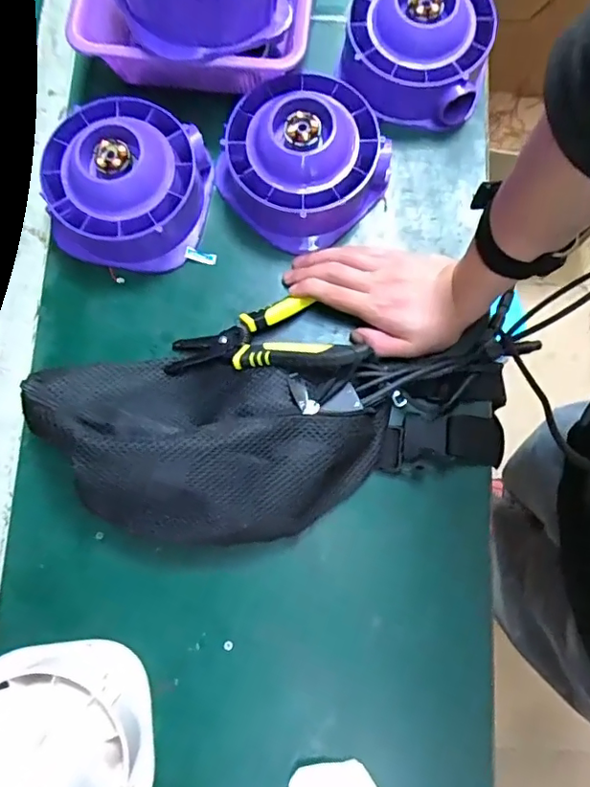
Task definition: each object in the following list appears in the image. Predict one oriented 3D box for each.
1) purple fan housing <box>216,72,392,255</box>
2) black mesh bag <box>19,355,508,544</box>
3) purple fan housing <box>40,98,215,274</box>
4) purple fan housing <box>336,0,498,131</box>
[{"bbox_3d":[0.008,-0.204,0.467,0.131,0.066,0.124,0,80,1],"label":"purple fan housing"},{"bbox_3d":[-0.009,0.037,0.413,0.377,0.076,0.153,0,80,1],"label":"black mesh bag"},{"bbox_3d":[-0.147,-0.182,0.463,0.131,0.065,0.133,11,80,3],"label":"purple fan housing"},{"bbox_3d":[0.110,-0.316,0.482,0.127,0.068,0.127,15,81,4],"label":"purple fan housing"}]

